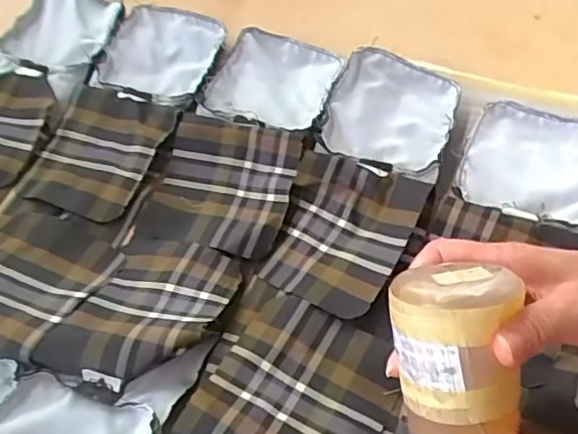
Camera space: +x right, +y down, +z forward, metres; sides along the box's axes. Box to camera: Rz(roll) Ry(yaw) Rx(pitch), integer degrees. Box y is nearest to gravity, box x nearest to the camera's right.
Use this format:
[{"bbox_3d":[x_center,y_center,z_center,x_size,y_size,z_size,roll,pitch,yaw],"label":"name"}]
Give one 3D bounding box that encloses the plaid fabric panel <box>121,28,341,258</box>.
[{"bbox_3d":[-0.045,-0.076,0.551,0.125,0.028,0.264,15,58,13],"label":"plaid fabric panel"}]

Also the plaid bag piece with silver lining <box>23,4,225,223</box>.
[{"bbox_3d":[-0.157,-0.112,0.582,0.112,0.029,0.266,15,58,14],"label":"plaid bag piece with silver lining"}]

